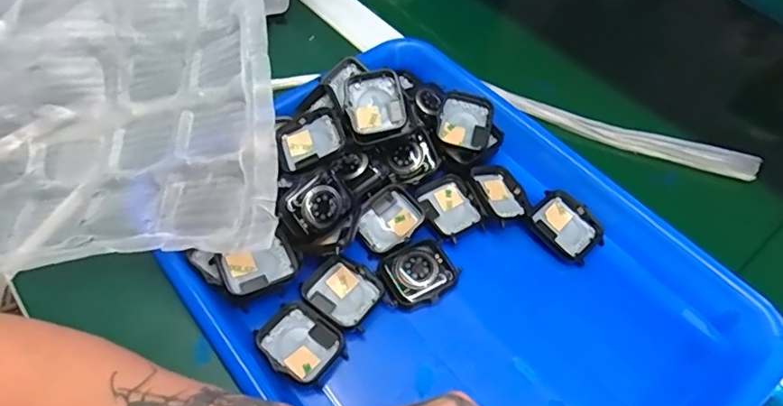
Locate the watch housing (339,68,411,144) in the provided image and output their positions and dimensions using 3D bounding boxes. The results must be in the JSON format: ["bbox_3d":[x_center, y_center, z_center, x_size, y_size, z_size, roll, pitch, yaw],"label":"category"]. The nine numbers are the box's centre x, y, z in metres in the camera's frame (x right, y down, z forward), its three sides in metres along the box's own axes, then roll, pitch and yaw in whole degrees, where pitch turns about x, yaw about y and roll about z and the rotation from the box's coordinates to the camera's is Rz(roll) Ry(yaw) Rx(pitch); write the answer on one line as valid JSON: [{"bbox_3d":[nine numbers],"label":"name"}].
[{"bbox_3d":[-0.011,-0.064,0.353,0.040,0.012,0.046,-18,78,-9],"label":"watch housing"}]

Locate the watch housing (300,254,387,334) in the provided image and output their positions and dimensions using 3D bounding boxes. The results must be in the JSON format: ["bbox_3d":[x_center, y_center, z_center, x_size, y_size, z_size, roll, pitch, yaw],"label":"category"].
[{"bbox_3d":[-0.028,0.054,0.320,0.043,0.011,0.037,35,62,21],"label":"watch housing"}]

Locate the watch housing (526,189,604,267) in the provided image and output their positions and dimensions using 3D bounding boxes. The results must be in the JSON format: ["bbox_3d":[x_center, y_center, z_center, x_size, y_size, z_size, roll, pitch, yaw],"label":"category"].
[{"bbox_3d":[0.113,0.015,0.346,0.035,0.008,0.045,-35,63,-21],"label":"watch housing"}]

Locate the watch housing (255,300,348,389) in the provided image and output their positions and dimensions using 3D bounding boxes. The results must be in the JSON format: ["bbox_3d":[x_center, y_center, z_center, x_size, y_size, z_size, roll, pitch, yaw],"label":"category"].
[{"bbox_3d":[-0.050,0.080,0.303,0.046,0.014,0.037,34,62,20],"label":"watch housing"}]

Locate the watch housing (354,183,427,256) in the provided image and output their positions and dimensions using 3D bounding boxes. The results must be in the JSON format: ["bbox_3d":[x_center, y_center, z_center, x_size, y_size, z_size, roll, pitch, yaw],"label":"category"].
[{"bbox_3d":[-0.001,0.010,0.346,0.043,0.014,0.037,-38,64,-23],"label":"watch housing"}]

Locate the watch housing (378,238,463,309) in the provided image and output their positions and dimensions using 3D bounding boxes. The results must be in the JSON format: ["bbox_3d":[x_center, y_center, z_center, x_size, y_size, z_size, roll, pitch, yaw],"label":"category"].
[{"bbox_3d":[0.016,0.043,0.327,0.045,0.011,0.037,-25,59,-16],"label":"watch housing"}]

